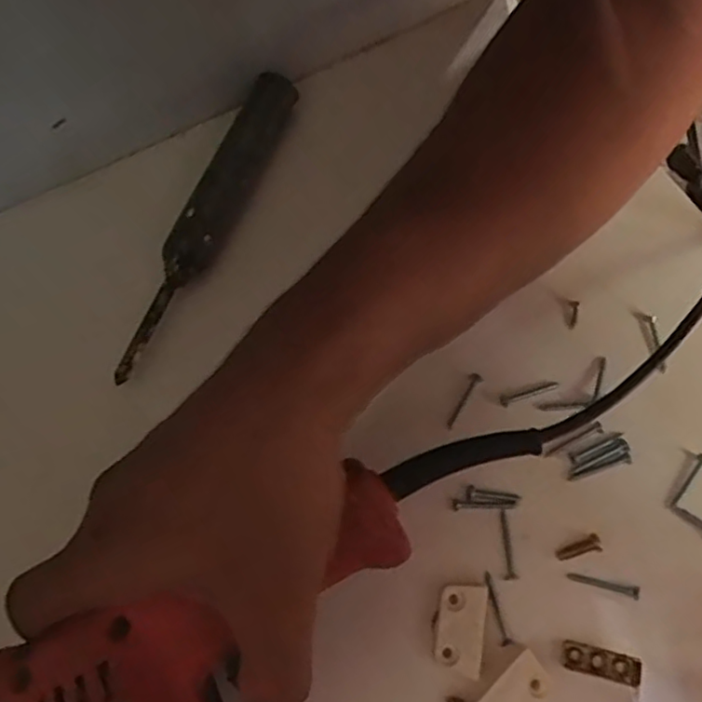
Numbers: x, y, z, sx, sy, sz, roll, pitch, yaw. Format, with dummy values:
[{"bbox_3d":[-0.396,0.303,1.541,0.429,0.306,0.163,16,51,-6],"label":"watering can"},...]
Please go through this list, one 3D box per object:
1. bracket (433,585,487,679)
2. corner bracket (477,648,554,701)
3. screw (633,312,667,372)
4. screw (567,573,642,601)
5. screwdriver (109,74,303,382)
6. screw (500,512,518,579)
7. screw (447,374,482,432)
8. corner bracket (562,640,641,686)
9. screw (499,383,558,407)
[{"bbox_3d":[0.048,0.123,0.279,0.021,0.013,0.036,8,71,3],"label":"bracket"},{"bbox_3d":[0.069,0.149,0.270,0.035,0.013,0.018,-42,75,-13],"label":"corner bracket"},{"bbox_3d":[0.160,-0.005,0.328,0.009,0.004,0.035,-6,71,-2],"label":"screw"},{"bbox_3d":[0.117,0.108,0.288,0.032,0.004,0.005,13,71,5],"label":"screw"},{"bbox_3d":[-0.076,-0.072,0.340,0.024,0.029,0.194,21,72,8],"label":"screwdriver"},{"bbox_3d":[0.075,0.092,0.295,0.005,0.004,0.031,0,71,0],"label":"screw"},{"bbox_3d":[0.056,0.025,0.317,0.007,0.004,0.032,34,74,11],"label":"screw"},{"bbox_3d":[0.112,0.139,0.277,0.033,0.005,0.012,13,71,5],"label":"corner bracket"},{"bbox_3d":[0.092,0.022,0.320,0.032,0.004,0.006,-16,71,-5],"label":"screw"}]

